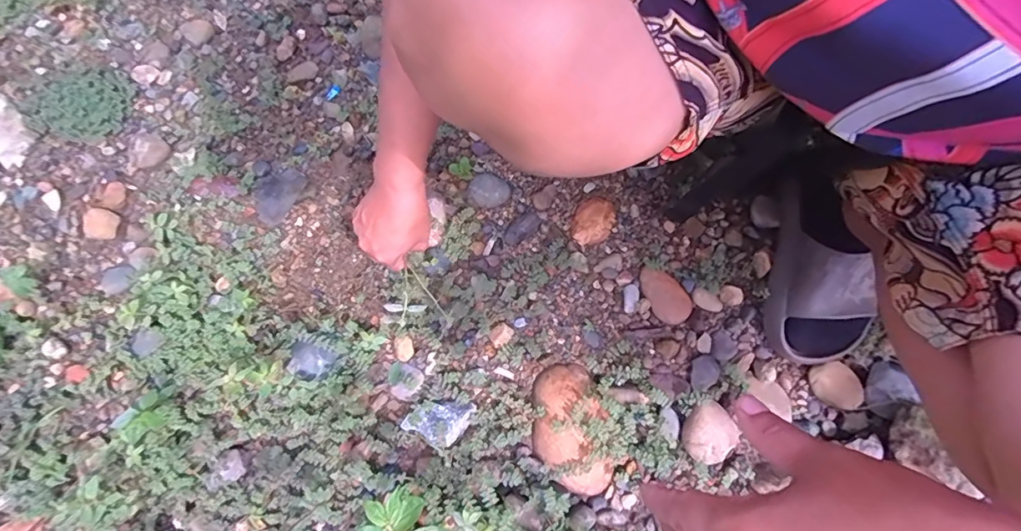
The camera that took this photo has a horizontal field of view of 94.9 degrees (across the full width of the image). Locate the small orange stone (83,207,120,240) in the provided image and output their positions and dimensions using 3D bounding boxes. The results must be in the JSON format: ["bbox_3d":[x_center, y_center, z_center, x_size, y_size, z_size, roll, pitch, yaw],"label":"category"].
[{"bbox_3d":[-0.509,-0.051,0.582,0.046,0.016,0.037,11,75,5],"label":"small orange stone"}]

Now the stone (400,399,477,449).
[{"bbox_3d":[-0.079,0.165,0.512,0.063,0.023,0.052,24,76,8],"label":"stone"}]

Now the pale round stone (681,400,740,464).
[{"bbox_3d":[0.210,0.177,0.499,0.056,0.025,0.055,0,74,1],"label":"pale round stone"}]

